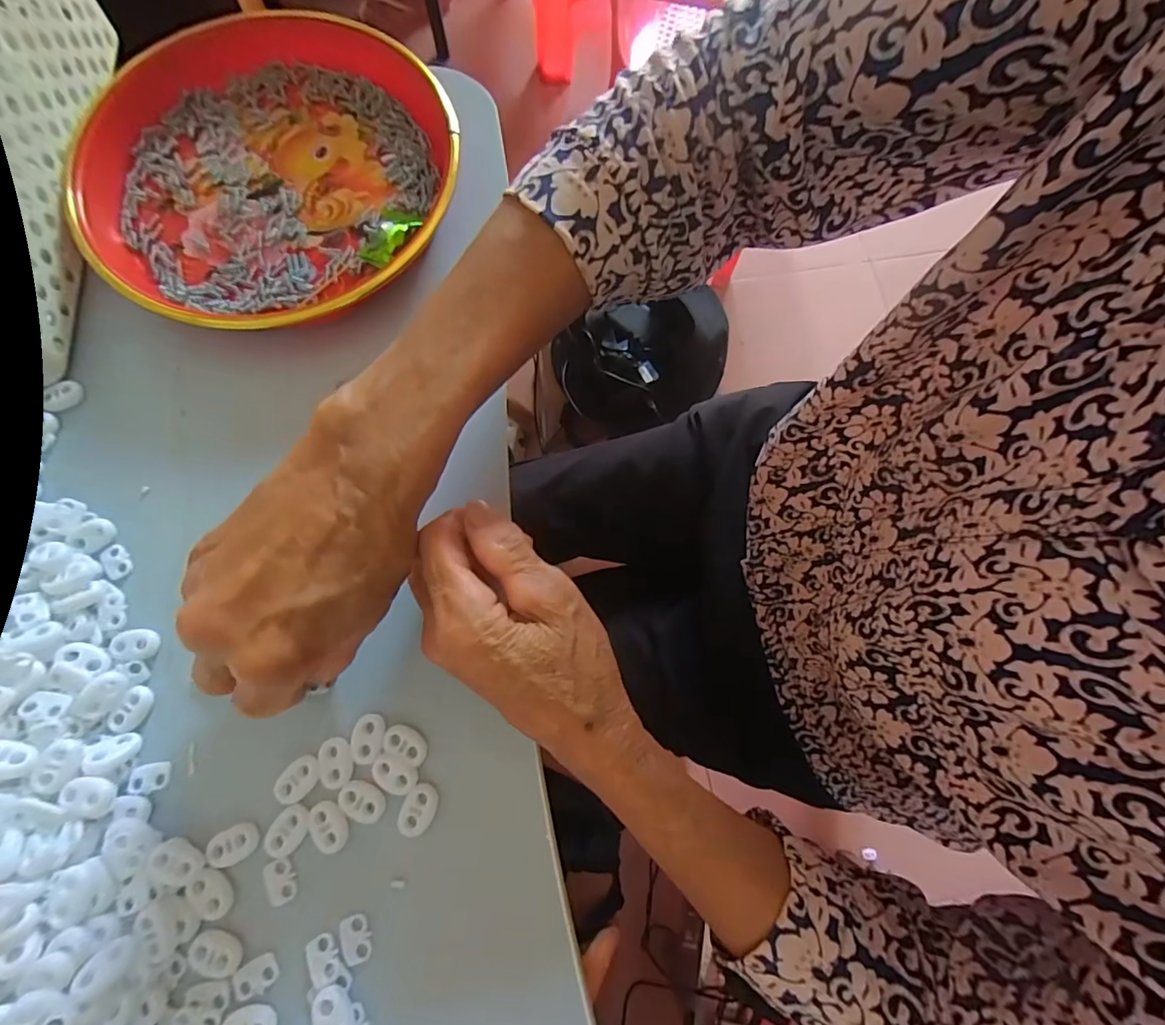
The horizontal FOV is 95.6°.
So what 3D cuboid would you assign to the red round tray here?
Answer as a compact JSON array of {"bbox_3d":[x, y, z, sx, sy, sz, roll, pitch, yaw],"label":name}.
[{"bbox_3d":[-0.191,-0.209,0.321,0.212,0.029,0.216,0,77,-2],"label":"red round tray"}]

